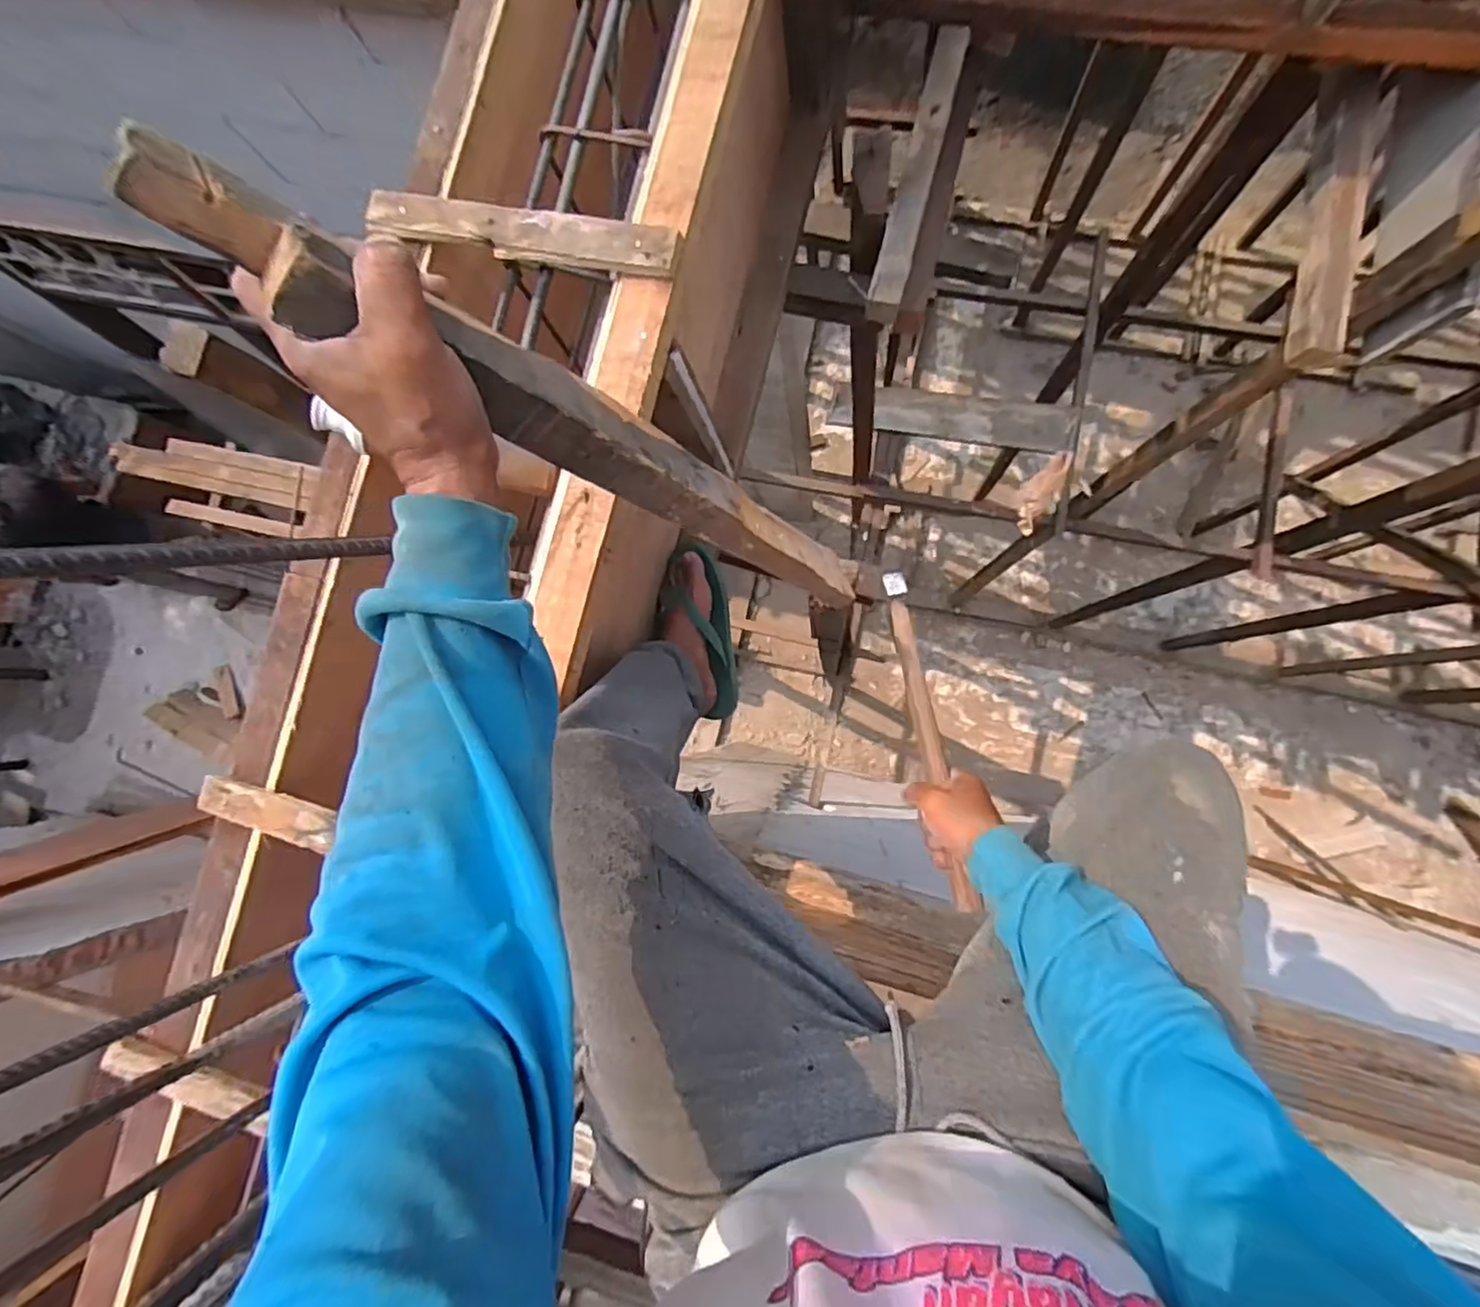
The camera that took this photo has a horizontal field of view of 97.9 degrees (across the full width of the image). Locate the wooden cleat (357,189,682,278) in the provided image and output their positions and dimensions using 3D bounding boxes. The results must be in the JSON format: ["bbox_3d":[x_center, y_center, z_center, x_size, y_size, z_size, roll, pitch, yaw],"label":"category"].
[{"bbox_3d":[-0.217,-0.410,0.631,0.325,0.022,0.049,12,87,8],"label":"wooden cleat"}]

